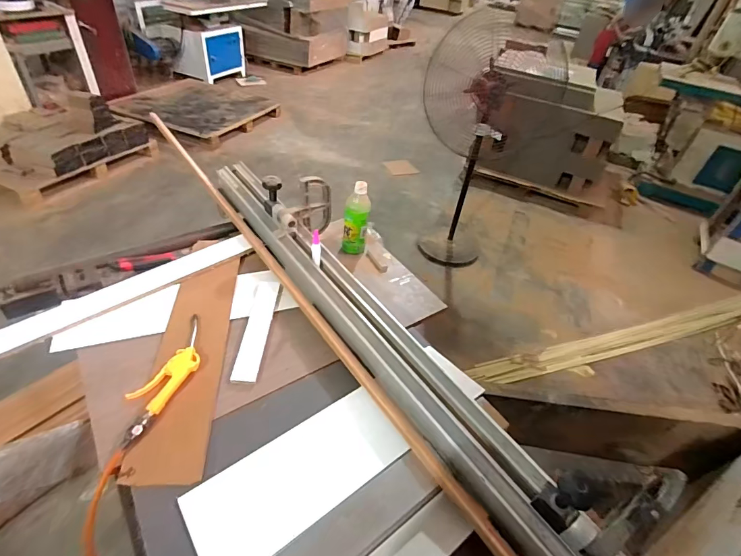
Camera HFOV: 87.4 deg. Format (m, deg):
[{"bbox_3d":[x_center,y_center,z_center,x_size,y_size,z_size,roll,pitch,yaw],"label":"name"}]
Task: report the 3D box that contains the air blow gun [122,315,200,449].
[{"bbox_3d":[-0.385,0.178,0.734,0.084,0.027,0.272,16,42,9],"label":"air blow gun"}]

